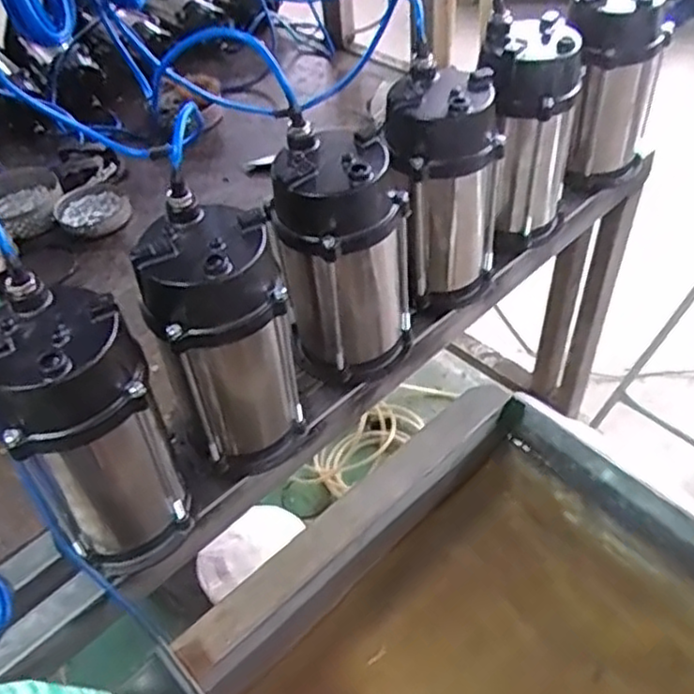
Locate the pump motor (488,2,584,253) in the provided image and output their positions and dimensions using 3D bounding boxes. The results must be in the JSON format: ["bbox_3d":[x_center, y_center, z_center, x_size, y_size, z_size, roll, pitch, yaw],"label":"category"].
[{"bbox_3d":[0.220,-0.252,0.865,0.114,0.264,0.104,3,48,9],"label":"pump motor"}]

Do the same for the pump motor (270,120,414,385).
[{"bbox_3d":[-0.004,-0.084,0.741,0.113,0.261,0.108,30,57,29],"label":"pump motor"}]

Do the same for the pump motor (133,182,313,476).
[{"bbox_3d":[-0.110,0.005,0.662,0.113,0.265,0.105,-26,50,-17],"label":"pump motor"}]

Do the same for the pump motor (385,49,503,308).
[{"bbox_3d":[0.108,-0.167,0.804,0.125,0.261,0.120,0,48,6],"label":"pump motor"}]

